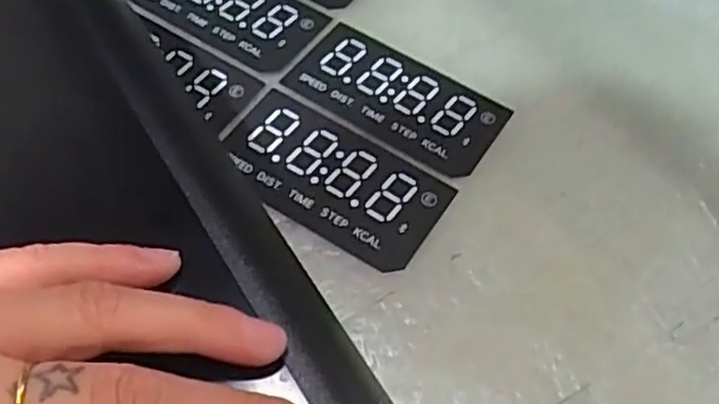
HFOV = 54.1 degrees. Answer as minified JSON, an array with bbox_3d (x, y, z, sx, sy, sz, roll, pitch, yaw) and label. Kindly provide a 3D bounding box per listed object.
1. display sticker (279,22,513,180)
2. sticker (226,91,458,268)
[{"bbox_3d":[0.016,-0.046,0.310,0.091,0.004,0.048,31,59,15],"label":"display sticker"},{"bbox_3d":[-0.013,-0.010,0.283,0.092,0.004,0.048,31,60,15],"label":"sticker"}]

